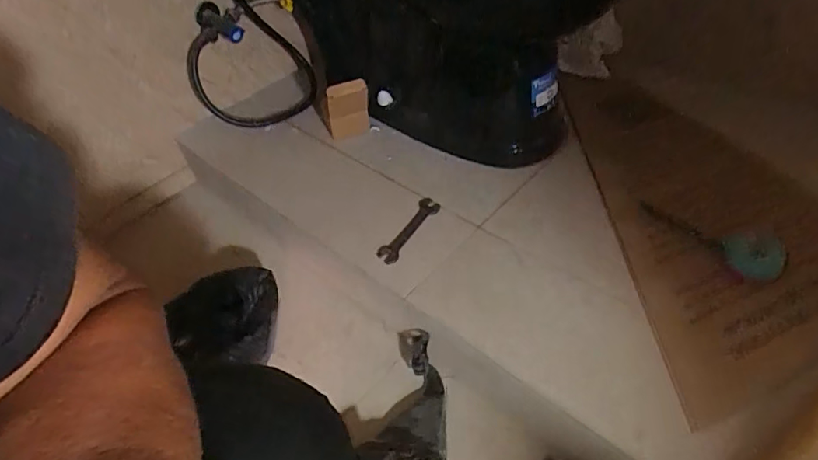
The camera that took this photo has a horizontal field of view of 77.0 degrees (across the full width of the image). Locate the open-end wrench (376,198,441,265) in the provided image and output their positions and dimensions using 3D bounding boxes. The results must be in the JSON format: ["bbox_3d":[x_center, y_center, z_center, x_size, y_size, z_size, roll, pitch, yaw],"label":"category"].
[{"bbox_3d":[0.001,0.002,0.777,0.036,0.010,0.140,23,53,26],"label":"open-end wrench"}]

